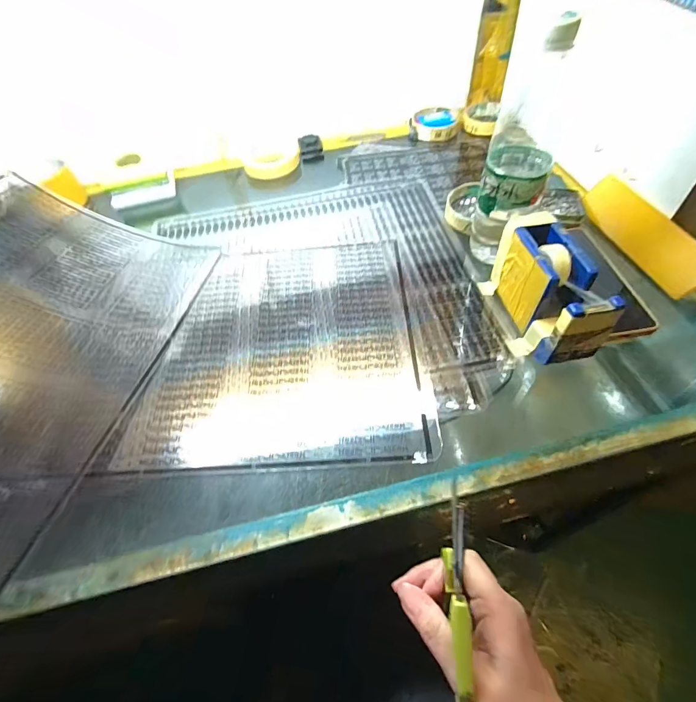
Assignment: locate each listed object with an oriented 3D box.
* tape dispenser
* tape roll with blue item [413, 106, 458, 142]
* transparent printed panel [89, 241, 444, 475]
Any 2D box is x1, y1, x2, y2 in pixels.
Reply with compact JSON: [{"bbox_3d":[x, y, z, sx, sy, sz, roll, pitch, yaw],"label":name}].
[{"bbox_3d":[0.186,-0.052,0.363,0.056,0.082,0.143,-11,53,-4],"label":"tape dispenser"},{"bbox_3d":[0.156,-0.406,0.676,0.074,0.021,0.088,5,54,7],"label":"tape roll with blue item"},{"bbox_3d":[-0.067,-0.016,0.411,0.285,0.009,0.287,-3,53,2],"label":"transparent printed panel"}]

